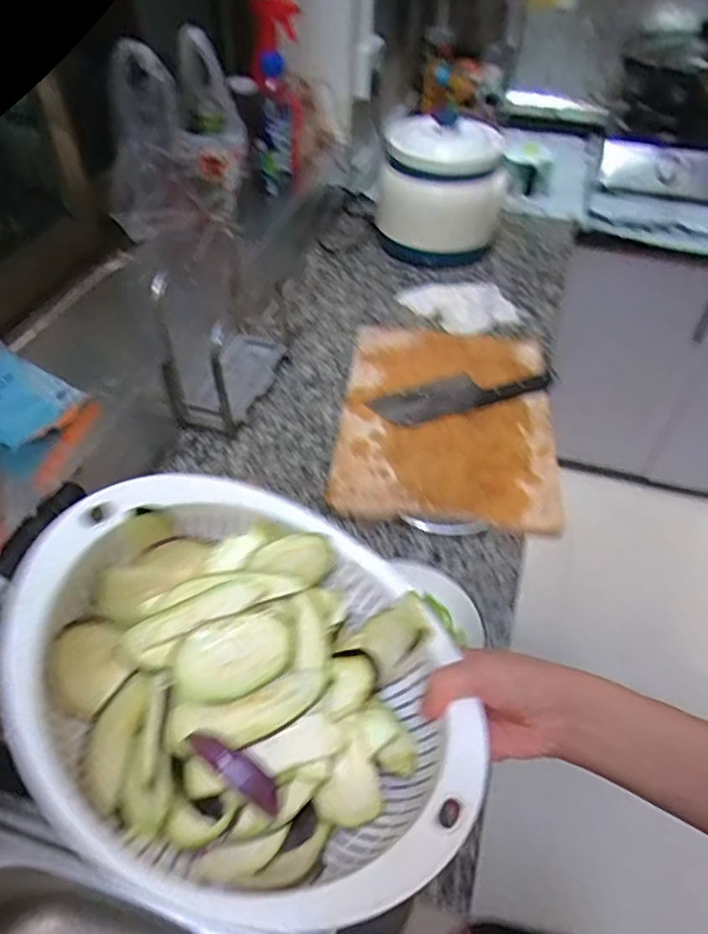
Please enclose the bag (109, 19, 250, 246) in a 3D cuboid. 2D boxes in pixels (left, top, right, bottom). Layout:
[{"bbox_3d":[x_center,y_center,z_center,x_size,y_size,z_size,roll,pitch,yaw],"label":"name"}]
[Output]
[{"bbox_3d":[-0.262,-0.468,0.907,0.187,0.250,0.097,-24,51,-23],"label":"bag"}]

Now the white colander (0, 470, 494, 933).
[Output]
[{"bbox_3d":[-0.061,0.126,0.376,0.273,0.095,0.225,26,52,9],"label":"white colander"}]

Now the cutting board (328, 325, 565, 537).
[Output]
[{"bbox_3d":[0.134,-0.083,0.895,0.290,0.017,0.395,7,46,5],"label":"cutting board"}]

